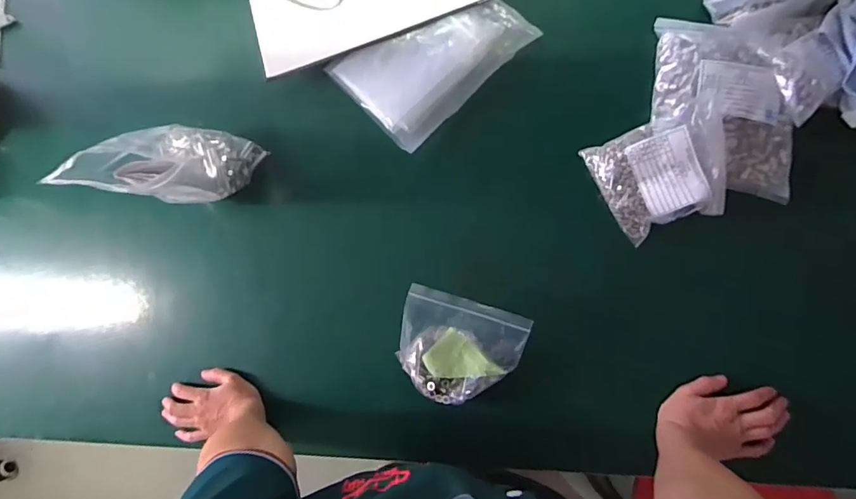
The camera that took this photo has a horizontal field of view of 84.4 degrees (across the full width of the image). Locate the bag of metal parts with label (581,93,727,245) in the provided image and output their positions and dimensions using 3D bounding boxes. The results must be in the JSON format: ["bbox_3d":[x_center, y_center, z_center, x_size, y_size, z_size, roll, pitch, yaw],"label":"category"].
[{"bbox_3d":[0.291,-0.092,0.578,0.136,0.060,0.130,-21,82,5],"label":"bag of metal parts with label"}]

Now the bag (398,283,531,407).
[{"bbox_3d":[0.035,0.125,0.577,0.147,0.054,0.131,17,87,9],"label":"bag"}]

